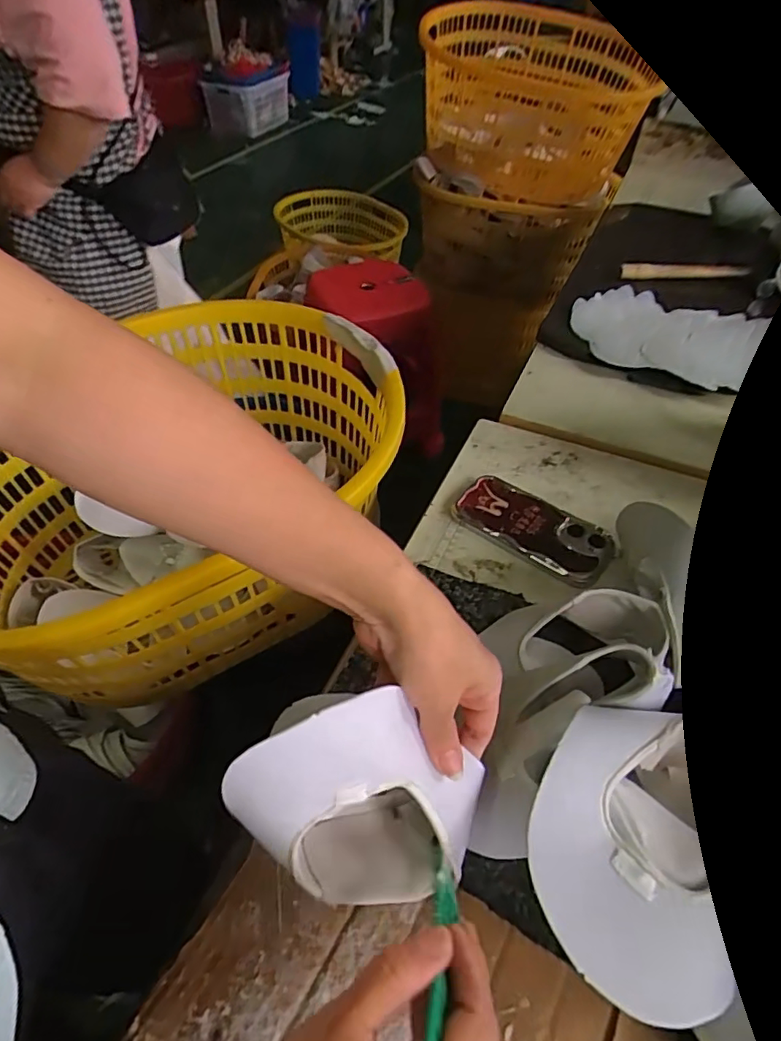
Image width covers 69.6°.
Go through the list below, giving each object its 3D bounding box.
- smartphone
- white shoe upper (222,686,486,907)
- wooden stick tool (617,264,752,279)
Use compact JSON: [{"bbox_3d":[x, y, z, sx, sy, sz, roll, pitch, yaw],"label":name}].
[{"bbox_3d":[0.152,0.005,0.602,0.166,0.014,0.082,34,56,25],"label":"smartphone"},{"bbox_3d":[-0.017,0.158,0.329,0.121,0.184,0.061,-40,34,-3],"label":"white shoe upper"},{"bbox_3d":[0.484,-0.416,0.931,0.205,0.020,0.024,3,49,0],"label":"wooden stick tool"}]

